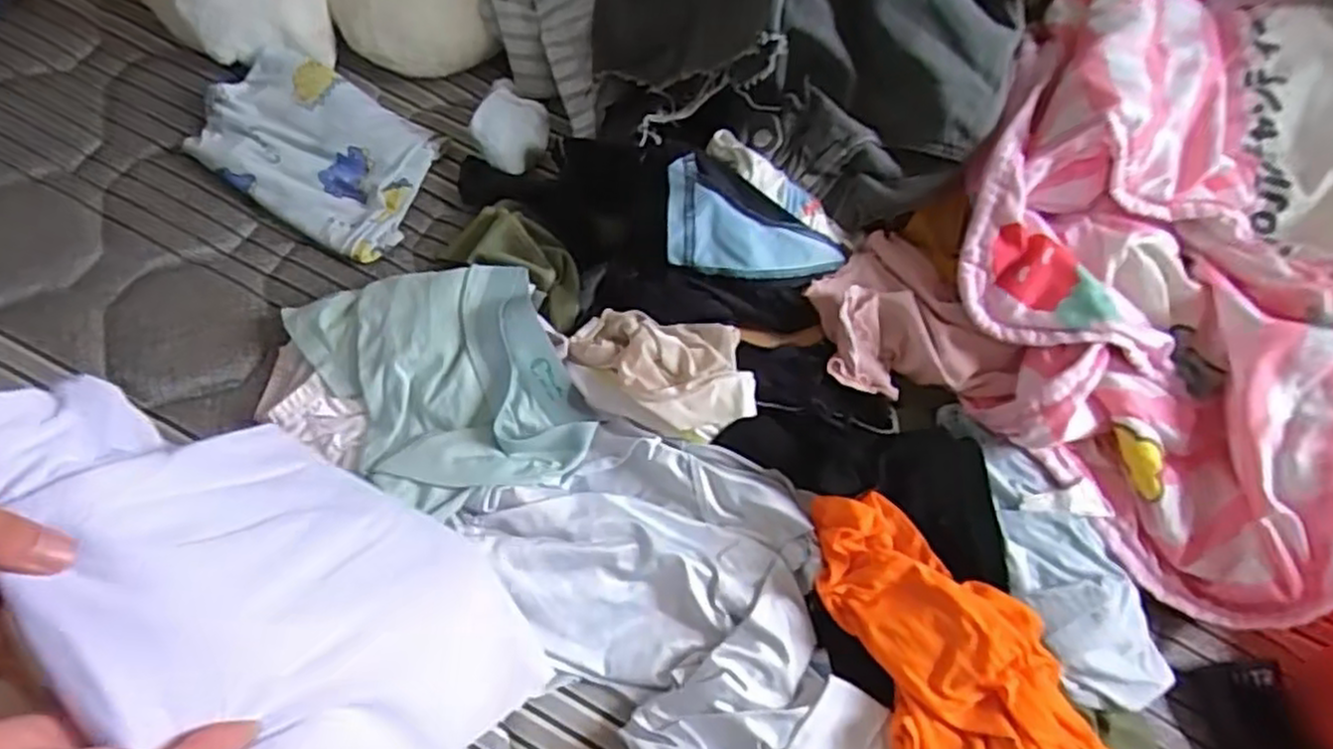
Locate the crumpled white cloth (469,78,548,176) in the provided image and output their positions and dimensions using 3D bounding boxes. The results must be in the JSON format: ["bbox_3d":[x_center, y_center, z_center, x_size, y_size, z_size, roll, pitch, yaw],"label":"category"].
[{"bbox_3d":[-0.142,-0.223,0.687,0.059,0.045,0.078,23,67,6],"label":"crumpled white cloth"}]

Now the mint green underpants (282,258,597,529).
[{"bbox_3d":[-0.172,0.002,0.578,0.173,0.034,0.209,-21,71,-14],"label":"mint green underpants"}]

